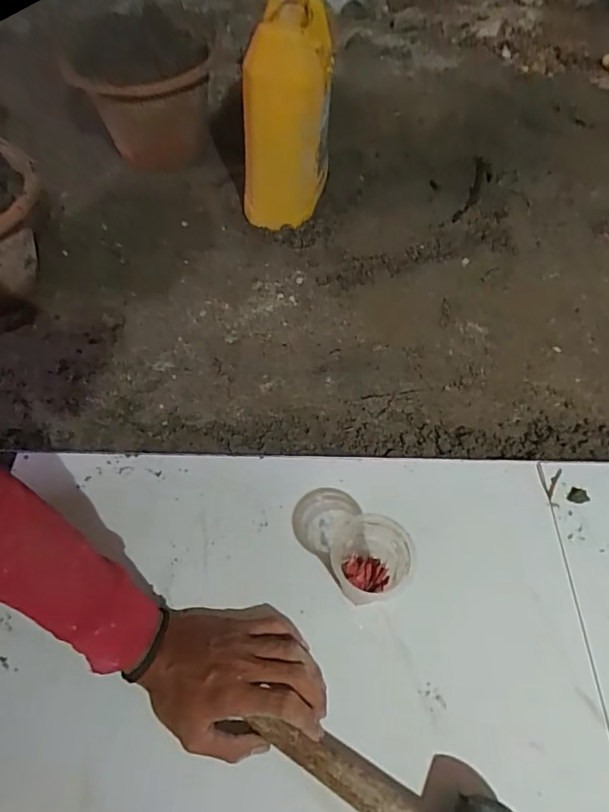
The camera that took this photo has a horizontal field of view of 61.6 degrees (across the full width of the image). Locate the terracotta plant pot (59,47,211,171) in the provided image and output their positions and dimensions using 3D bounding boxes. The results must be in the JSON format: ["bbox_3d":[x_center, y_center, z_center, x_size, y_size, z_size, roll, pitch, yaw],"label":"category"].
[{"bbox_3d":[-0.253,-0.472,0.837,0.207,0.186,0.194,-17,59,-11],"label":"terracotta plant pot"}]

